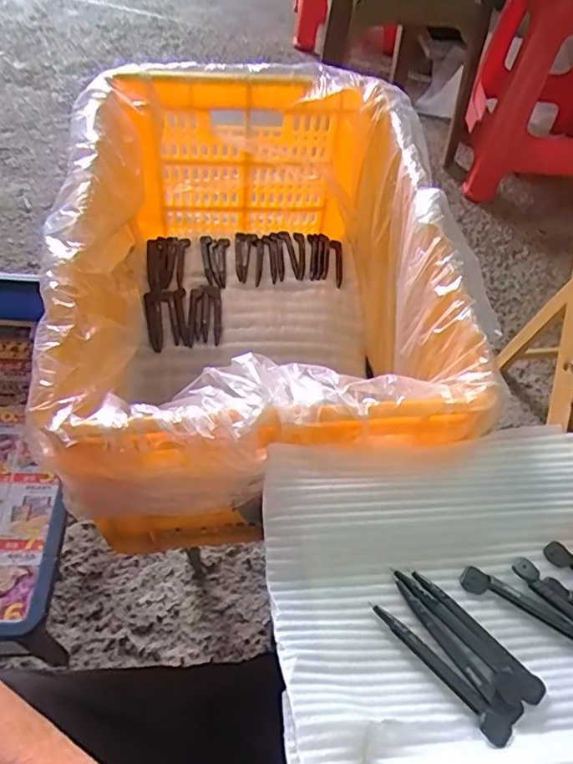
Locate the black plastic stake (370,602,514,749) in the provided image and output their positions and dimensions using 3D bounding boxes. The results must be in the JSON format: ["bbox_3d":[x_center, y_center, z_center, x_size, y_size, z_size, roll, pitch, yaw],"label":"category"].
[{"bbox_3d":[0.092,0.173,0.353,0.015,0.008,0.100,-34,63,-26],"label":"black plastic stake"}]

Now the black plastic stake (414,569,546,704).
[{"bbox_3d":[0.120,0.157,0.368,0.015,0.004,0.098,-34,63,-26],"label":"black plastic stake"}]

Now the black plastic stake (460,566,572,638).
[{"bbox_3d":[0.162,0.149,0.382,0.097,0.006,0.017,25,55,13],"label":"black plastic stake"}]

